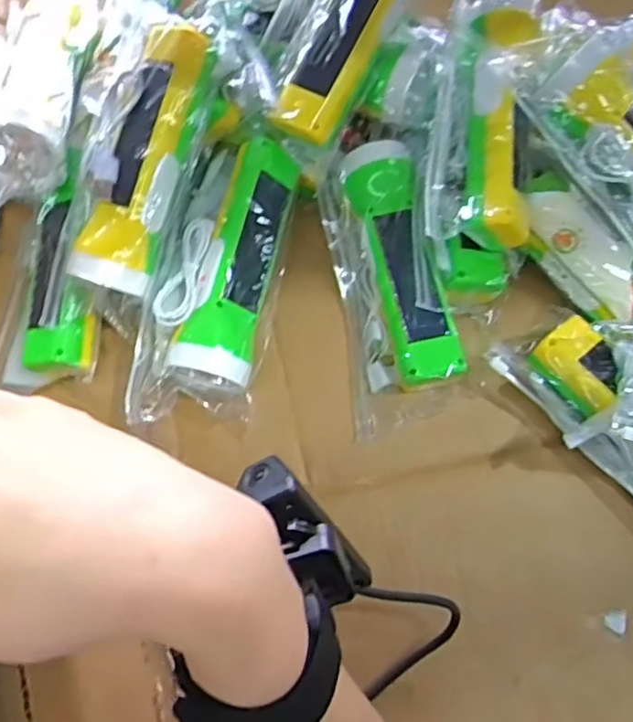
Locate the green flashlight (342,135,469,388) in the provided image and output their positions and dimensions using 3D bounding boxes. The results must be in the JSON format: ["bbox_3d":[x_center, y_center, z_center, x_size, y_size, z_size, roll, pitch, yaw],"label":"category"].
[{"bbox_3d":[0.053,-0.062,0.436,0.050,0.053,0.168,-11,68,-3],"label":"green flashlight"}]

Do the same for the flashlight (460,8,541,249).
[{"bbox_3d":[0.111,-0.148,0.424,0.057,0.054,0.159,5,68,4],"label":"flashlight"}]

